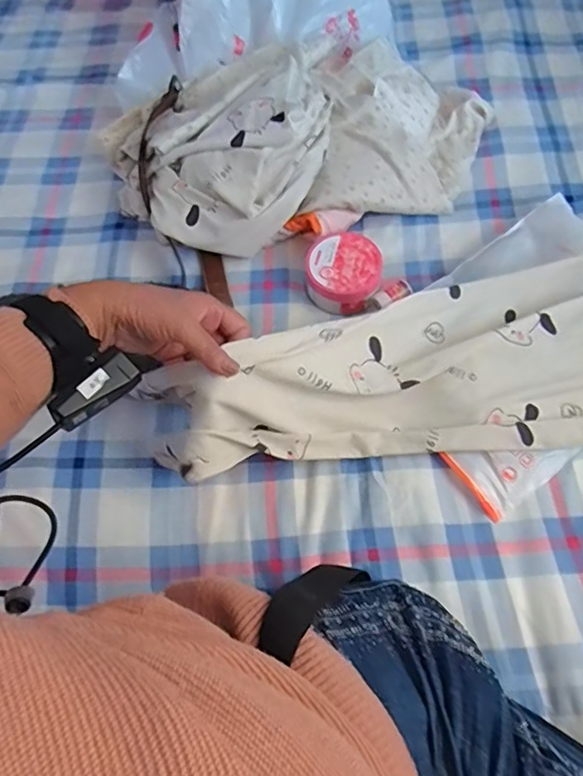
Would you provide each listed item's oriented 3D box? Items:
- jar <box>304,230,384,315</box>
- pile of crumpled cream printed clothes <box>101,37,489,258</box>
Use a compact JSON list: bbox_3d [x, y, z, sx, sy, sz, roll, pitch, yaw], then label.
[{"bbox_3d":[0.063,-0.139,0.673,0.089,0.041,0.091,-1,63,2],"label":"jar"},{"bbox_3d":[0.021,-0.345,0.735,0.506,0.111,0.299,-15,63,-5],"label":"pile of crumpled cream printed clothes"}]

